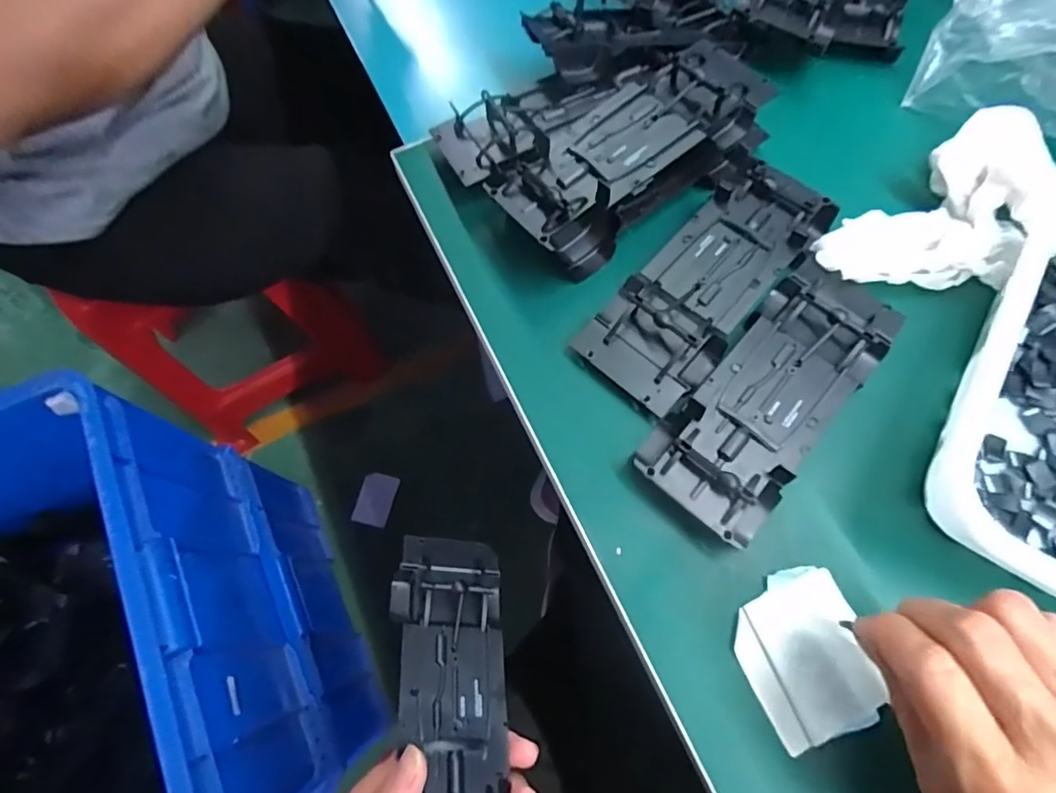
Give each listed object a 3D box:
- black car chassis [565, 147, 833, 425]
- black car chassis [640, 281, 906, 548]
[{"bbox_3d":[0.117,-0.079,0.350,0.079,0.031,0.193,38,73,13],"label":"black car chassis"},{"bbox_3d":[0.148,-0.001,0.319,0.076,0.029,0.183,40,73,14],"label":"black car chassis"}]

